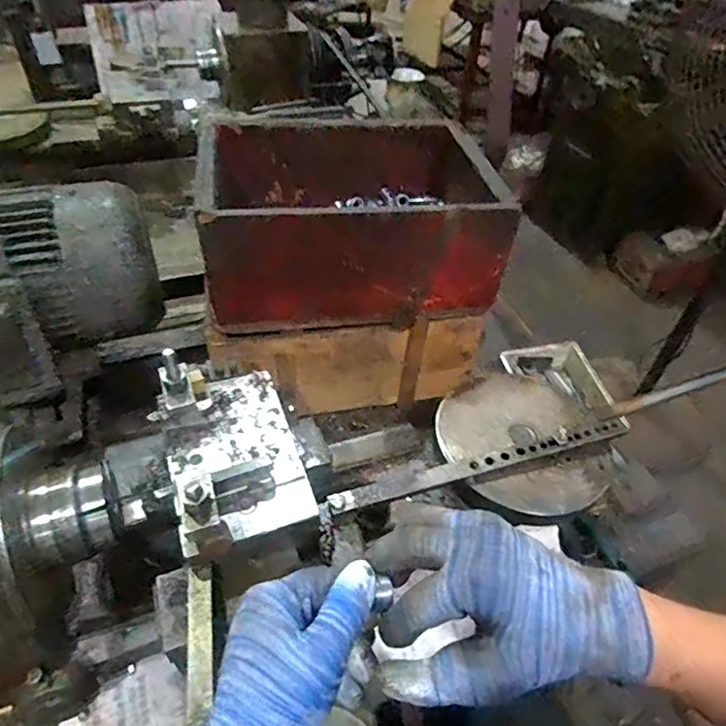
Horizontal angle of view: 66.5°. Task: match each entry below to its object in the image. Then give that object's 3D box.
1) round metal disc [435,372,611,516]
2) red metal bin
[{"bbox_3d":[0.175,0.083,0.606,0.172,0.017,0.175,2,44,-2],"label":"round metal disc"},{"bbox_3d":[-0.021,-0.187,0.708,0.342,0.156,0.256,-6,45,-10],"label":"red metal bin"}]

